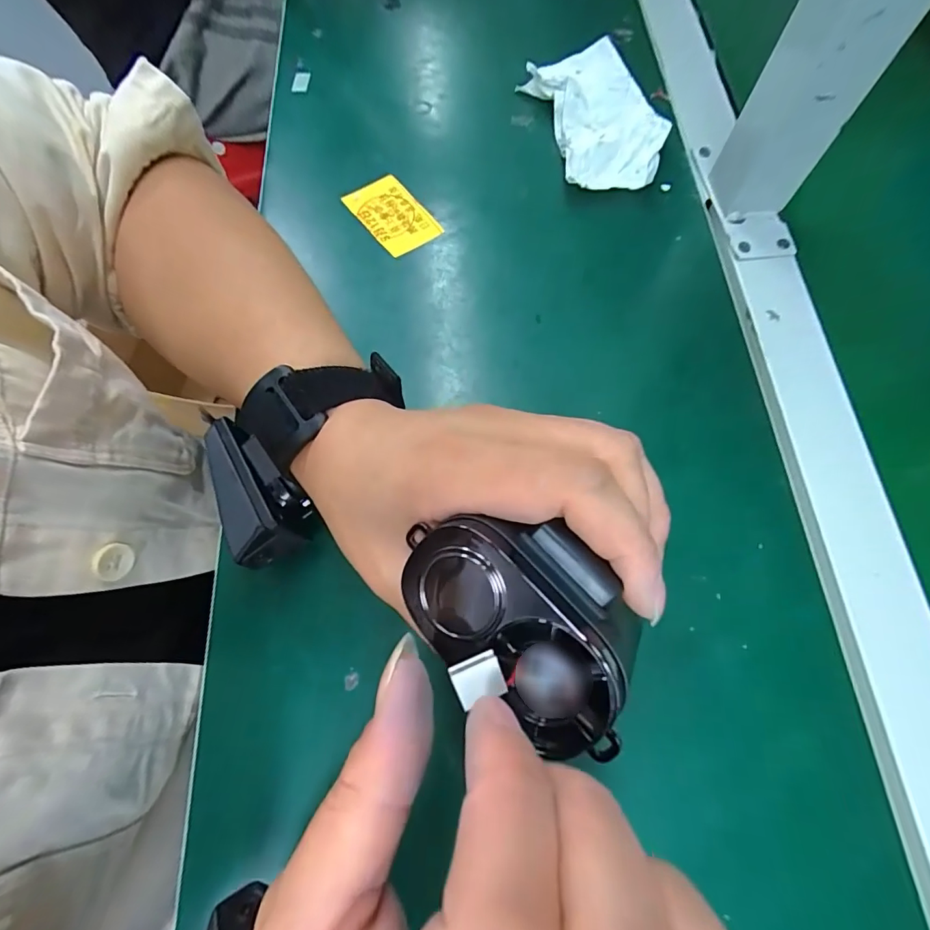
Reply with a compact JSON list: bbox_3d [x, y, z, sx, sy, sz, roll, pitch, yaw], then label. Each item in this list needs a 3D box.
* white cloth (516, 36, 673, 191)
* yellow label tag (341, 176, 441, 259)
[{"bbox_3d":[0.091,-0.239,0.321,0.075,0.024,0.120,-11,70,-2],"label":"white cloth"},{"bbox_3d":[-0.048,-0.166,0.309,0.037,0.004,0.062,-38,77,-8],"label":"yellow label tag"}]

